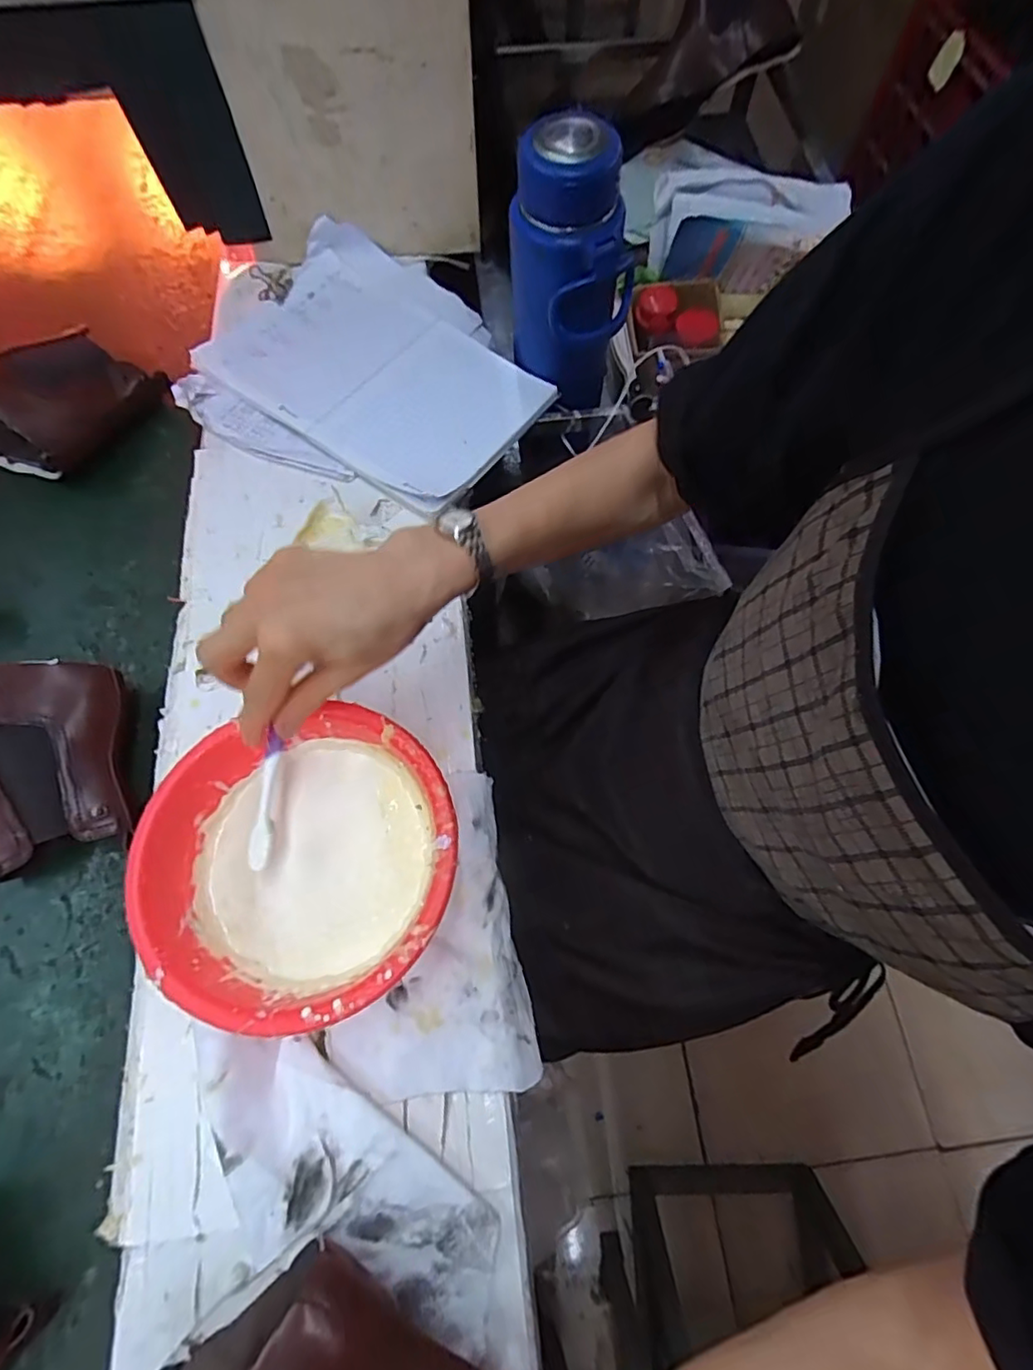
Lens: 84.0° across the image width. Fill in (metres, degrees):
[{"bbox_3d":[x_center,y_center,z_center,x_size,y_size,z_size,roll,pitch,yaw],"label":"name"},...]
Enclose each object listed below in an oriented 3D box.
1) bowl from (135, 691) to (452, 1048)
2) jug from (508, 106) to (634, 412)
[{"bbox_3d":[-0.134,0.117,0.381,0.186,0.076,0.176,0,69,0],"label":"bowl"},{"bbox_3d":[0.049,-0.367,0.531,0.084,0.211,0.098,-34,73,-12],"label":"jug"}]

